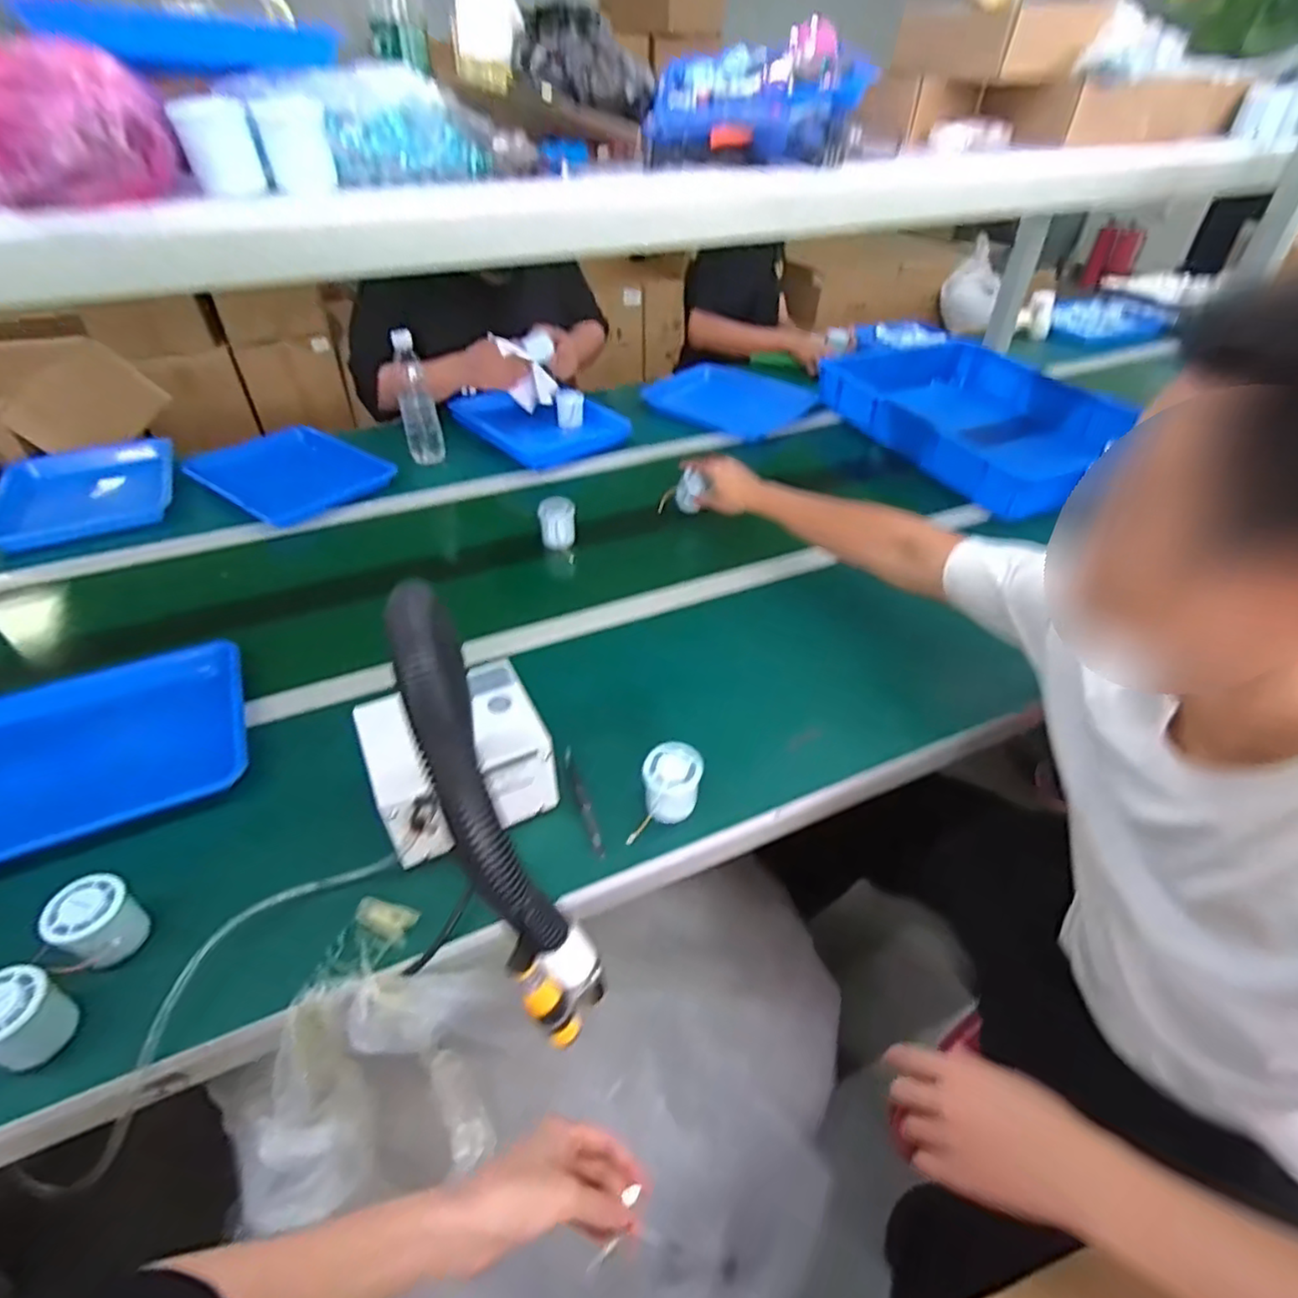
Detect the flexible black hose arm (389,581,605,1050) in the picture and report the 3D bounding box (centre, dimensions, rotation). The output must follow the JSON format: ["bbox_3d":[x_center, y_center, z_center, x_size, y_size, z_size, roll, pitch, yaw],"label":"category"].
[{"bbox_3d":[-0.089,0.092,0.369,0.048,0.263,0.068,-24,8,-25],"label":"flexible black hose arm"}]

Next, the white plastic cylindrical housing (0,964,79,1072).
[{"bbox_3d":[-0.479,0.281,0.506,0.055,0.056,0.055,0,42,0],"label":"white plastic cylindrical housing"}]

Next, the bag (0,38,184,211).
[{"bbox_3d":[-0.475,-0.390,0.494,0.224,0.086,0.119,11,43,12],"label":"bag"}]

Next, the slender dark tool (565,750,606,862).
[{"bbox_3d":[-0.066,0.159,0.688,0.014,0.016,0.119,-15,60,-17],"label":"slender dark tool"}]

